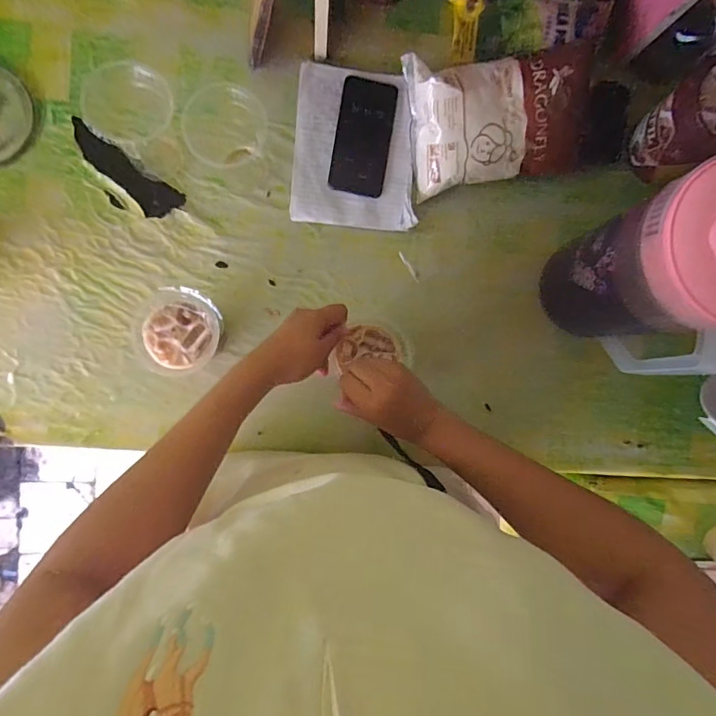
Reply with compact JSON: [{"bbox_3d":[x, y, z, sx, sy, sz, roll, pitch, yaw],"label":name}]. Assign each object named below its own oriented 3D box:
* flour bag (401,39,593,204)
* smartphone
[{"bbox_3d":[0.191,-0.312,0.592,0.245,0.078,0.153,-10,91,-5],"label":"flour bag"},{"bbox_3d":[0.008,-0.303,0.626,0.075,0.009,0.153,9,89,-5],"label":"smartphone"}]

